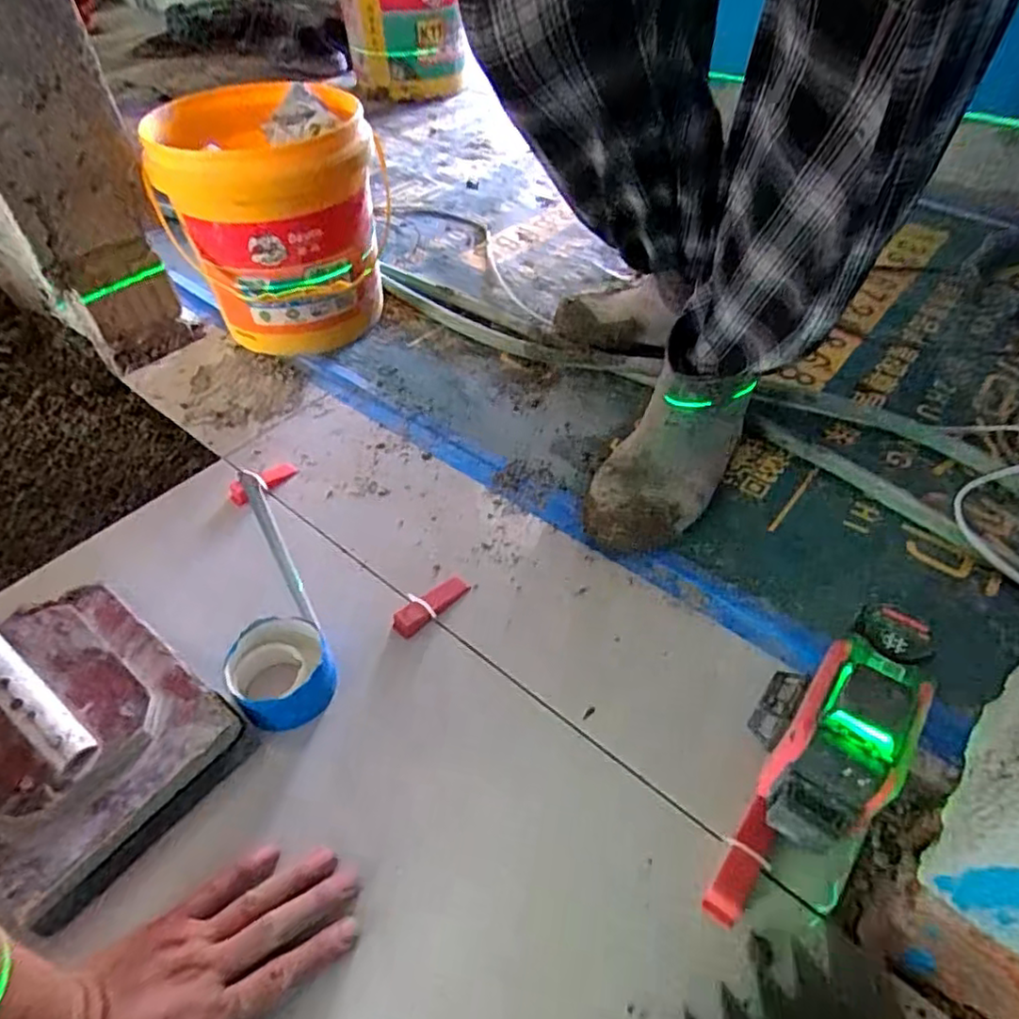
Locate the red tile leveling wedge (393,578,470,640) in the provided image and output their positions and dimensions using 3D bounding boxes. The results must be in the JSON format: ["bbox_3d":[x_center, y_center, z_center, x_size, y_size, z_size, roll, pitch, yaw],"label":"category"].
[{"bbox_3d":[-0.067,0.080,0.554,0.022,0.019,0.073,32,55,26],"label":"red tile leveling wedge"}]

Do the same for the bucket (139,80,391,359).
[{"bbox_3d":[-0.283,-0.345,0.791,0.228,0.245,0.228,0,48,0],"label":"bucket"}]

